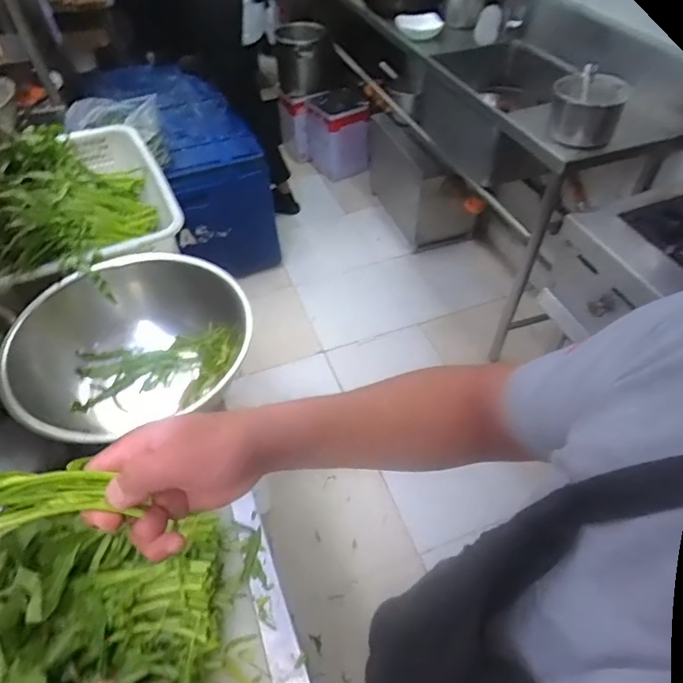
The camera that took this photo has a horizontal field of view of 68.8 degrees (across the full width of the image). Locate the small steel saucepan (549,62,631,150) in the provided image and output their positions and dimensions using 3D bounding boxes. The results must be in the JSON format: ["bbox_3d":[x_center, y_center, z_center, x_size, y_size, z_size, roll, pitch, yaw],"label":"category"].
[{"bbox_3d":[0.598,-0.571,1.216,0.157,0.120,0.179,21,53,17],"label":"small steel saucepan"}]

